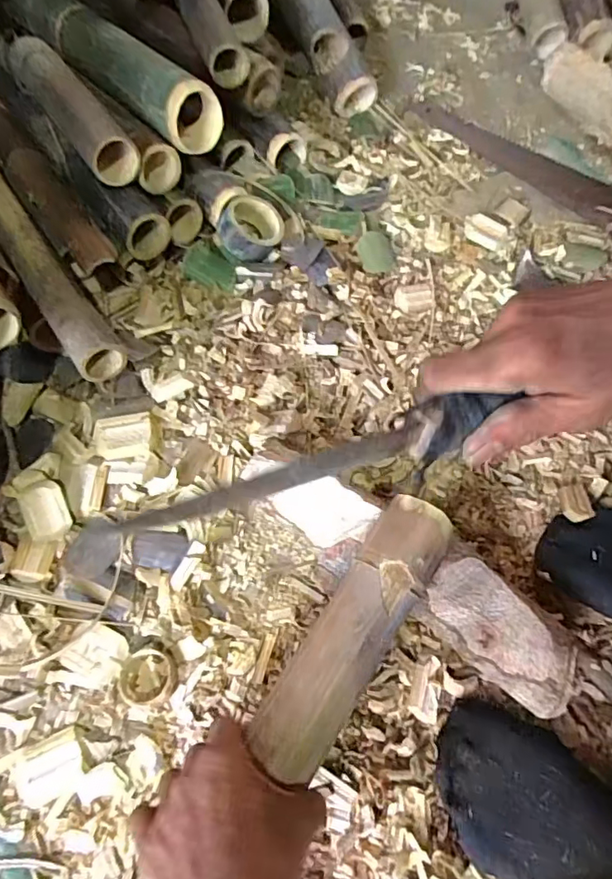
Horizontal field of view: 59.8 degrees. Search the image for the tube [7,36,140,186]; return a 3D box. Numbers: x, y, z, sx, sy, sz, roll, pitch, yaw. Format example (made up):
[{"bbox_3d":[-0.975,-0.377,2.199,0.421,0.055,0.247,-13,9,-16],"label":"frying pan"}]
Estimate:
[{"bbox_3d":[-0.279,-0.396,0.630,0.060,0.056,0.267,-33,69,-13],"label":"tube"}]

